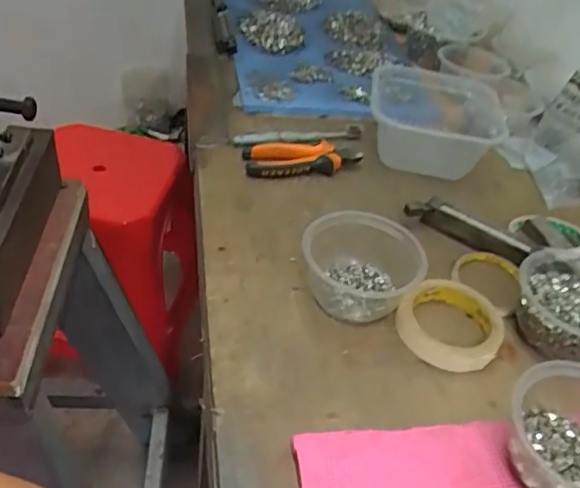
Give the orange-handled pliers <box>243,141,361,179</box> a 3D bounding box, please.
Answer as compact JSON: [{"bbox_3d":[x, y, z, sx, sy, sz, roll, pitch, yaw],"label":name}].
[{"bbox_3d":[0.018,-0.105,0.724,0.146,0.030,0.057,-1,42,-10],"label":"orange-handled pliers"}]

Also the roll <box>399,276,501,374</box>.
[{"bbox_3d":[0.155,0.072,0.555,0.093,0.023,0.097,4,41,-4],"label":"roll"}]

